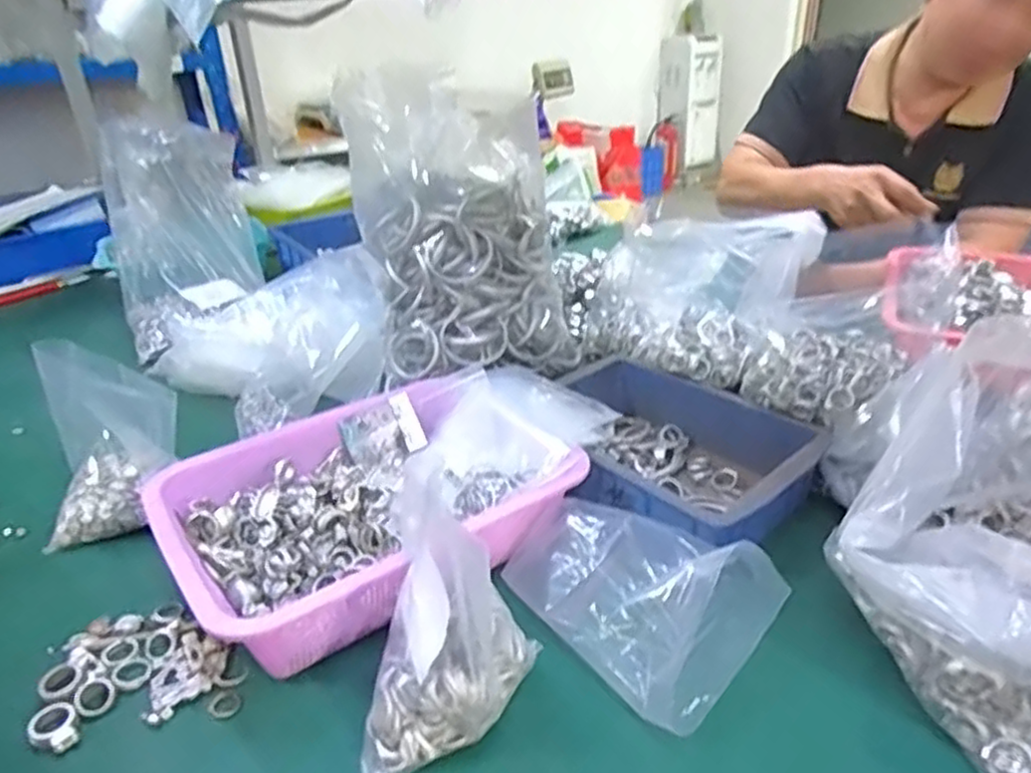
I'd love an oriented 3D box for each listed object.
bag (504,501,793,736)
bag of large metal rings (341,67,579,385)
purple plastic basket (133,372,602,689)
[{"bbox_3d":[0.082,0.135,0.488,0.113,0.094,0.183,-22,33,-32],"label":"bag"},{"bbox_3d":[-0.054,-0.156,0.745,0.230,0.265,0.128,-5,28,-5],"label":"bag of large metal rings"},{"bbox_3d":[-0.119,0.098,0.565,0.287,0.079,0.219,-22,34,-33],"label":"purple plastic basket"}]

